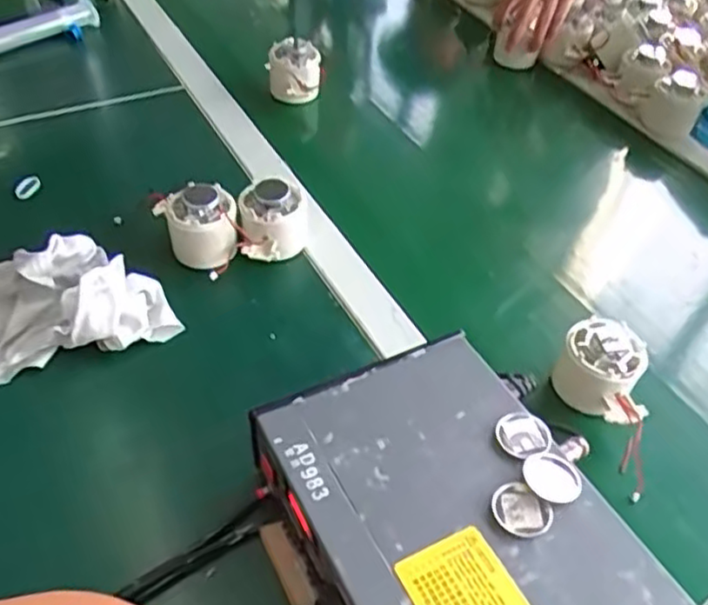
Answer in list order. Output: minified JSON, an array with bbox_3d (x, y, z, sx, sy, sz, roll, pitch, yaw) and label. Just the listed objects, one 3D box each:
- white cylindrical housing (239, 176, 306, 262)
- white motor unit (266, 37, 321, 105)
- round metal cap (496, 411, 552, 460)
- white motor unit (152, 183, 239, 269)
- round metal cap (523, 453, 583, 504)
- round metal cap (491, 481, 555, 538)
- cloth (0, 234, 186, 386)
[{"bbox_3d":[-0.068,-0.068,0.579,0.053,0.056,0.053,3,46,-3],"label":"white cylindrical housing"},{"bbox_3d":[-0.066,-0.254,0.759,0.055,0.062,0.055,3,46,-3],"label":"white motor unit"},{"bbox_3d":[0.101,0.078,0.405,0.032,0.005,0.031,3,46,-3],"label":"round metal cap"},{"bbox_3d":[-0.132,-0.066,0.583,0.058,0.063,0.063,-16,50,-20],"label":"white motor unit"},{"bbox_3d":[0.111,0.098,0.384,0.032,0.004,0.030,3,46,-3],"label":"round metal cap"},{"bbox_3d":[0.089,0.111,0.366,0.031,0.008,0.024,37,53,26],"label":"round metal cap"},{"bbox_3d":[-0.228,-0.003,0.524,0.158,0.038,0.112,-17,50,-21],"label":"cloth"}]

